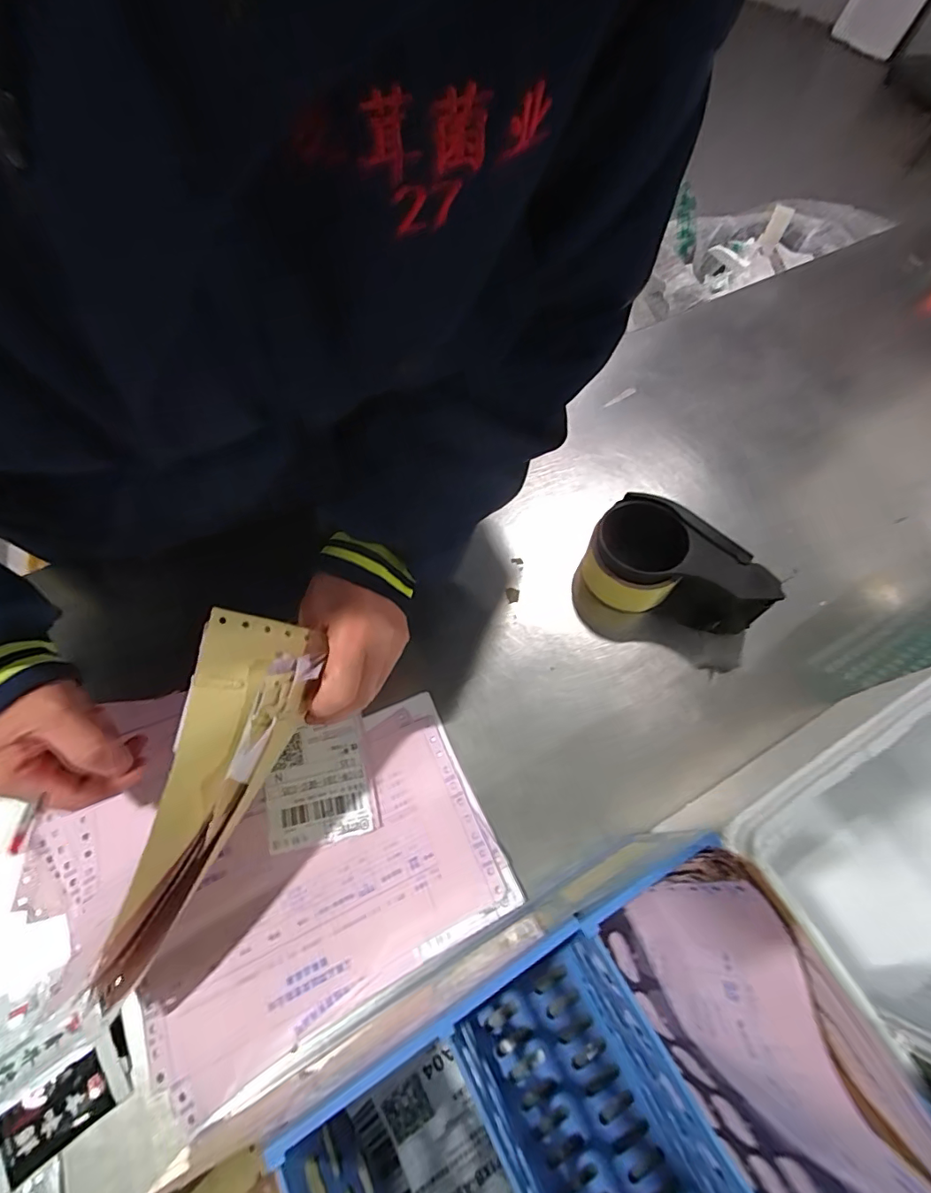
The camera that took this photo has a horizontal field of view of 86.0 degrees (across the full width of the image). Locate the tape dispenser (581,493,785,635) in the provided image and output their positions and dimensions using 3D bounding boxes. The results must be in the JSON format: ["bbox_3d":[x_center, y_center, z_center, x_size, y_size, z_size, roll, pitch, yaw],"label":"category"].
[{"bbox_3d":[0.184,-0.021,0.446,0.153,0.066,0.085,28,64,12],"label":"tape dispenser"}]

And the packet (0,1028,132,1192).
[{"bbox_3d":[-0.237,0.300,0.292,0.066,0.006,0.045,-33,68,-18],"label":"packet"}]

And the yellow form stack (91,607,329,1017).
[{"bbox_3d":[-0.153,0.124,0.288,0.058,0.054,0.230,22,86,9],"label":"yellow form stack"}]

